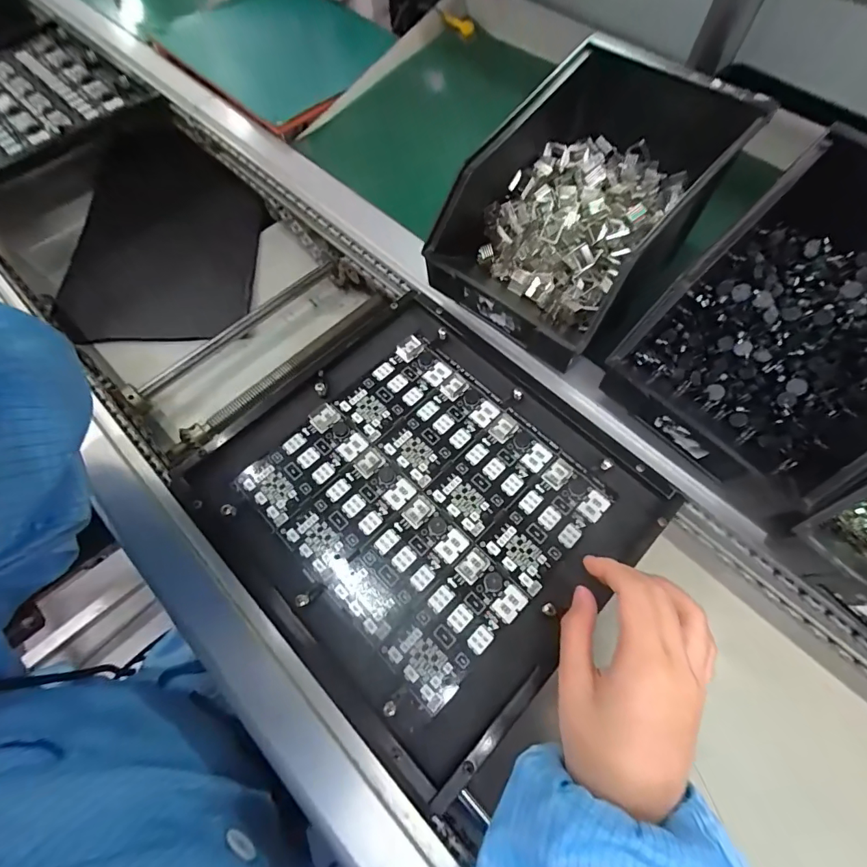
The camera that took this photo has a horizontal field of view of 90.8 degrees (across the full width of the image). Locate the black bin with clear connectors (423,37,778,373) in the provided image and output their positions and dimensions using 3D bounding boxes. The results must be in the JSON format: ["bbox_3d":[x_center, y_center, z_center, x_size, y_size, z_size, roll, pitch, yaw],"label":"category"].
[{"bbox_3d":[0.138,-0.209,0.355,0.145,0.090,0.289,36,73,16],"label":"black bin with clear connectors"}]

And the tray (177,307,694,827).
[{"bbox_3d":[-0.009,0.045,0.335,0.293,0.019,0.267,41,70,18],"label":"tray"}]

